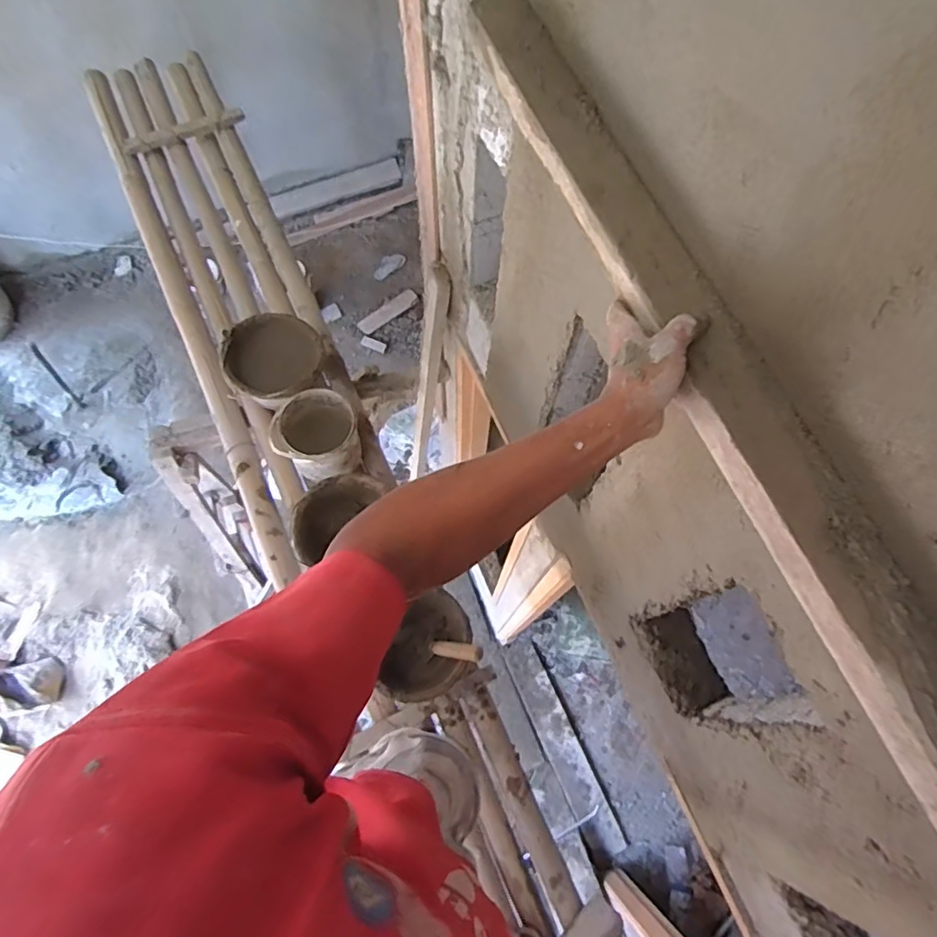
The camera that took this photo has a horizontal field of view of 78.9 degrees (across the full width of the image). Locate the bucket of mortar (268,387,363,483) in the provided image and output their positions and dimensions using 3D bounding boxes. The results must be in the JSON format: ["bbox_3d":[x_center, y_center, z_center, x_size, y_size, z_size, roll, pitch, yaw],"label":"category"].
[{"bbox_3d":[-0.368,-0.072,1.424,0.197,0.170,0.188,0,69,0],"label":"bucket of mortar"}]

